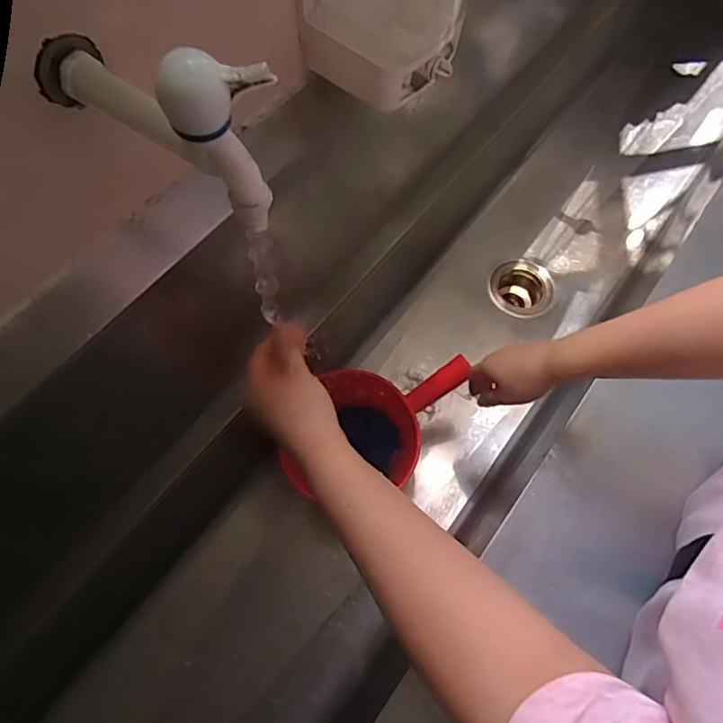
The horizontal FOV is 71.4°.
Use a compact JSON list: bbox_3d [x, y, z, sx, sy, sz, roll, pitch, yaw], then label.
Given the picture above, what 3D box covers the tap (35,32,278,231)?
[{"bbox_3d":[-0.105,-0.130,0.258,0.136,0.081,0.041,27,70,9],"label":"tap"}]

